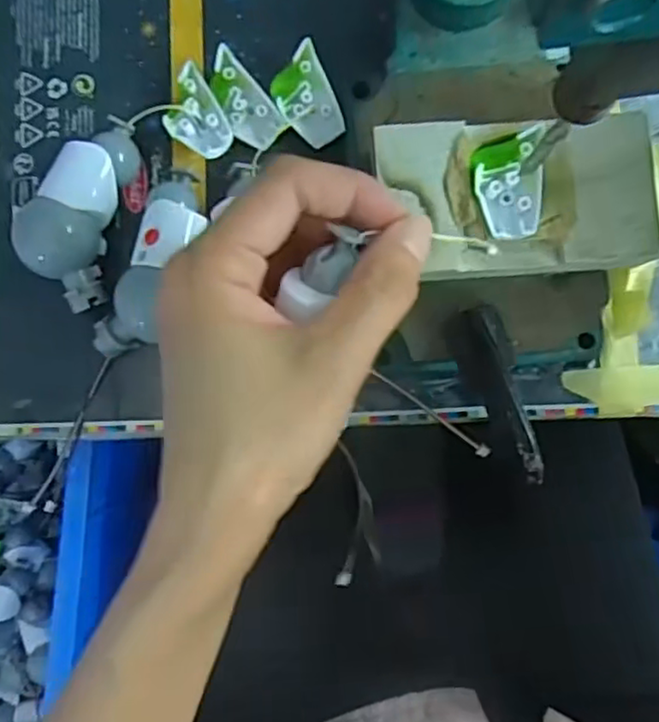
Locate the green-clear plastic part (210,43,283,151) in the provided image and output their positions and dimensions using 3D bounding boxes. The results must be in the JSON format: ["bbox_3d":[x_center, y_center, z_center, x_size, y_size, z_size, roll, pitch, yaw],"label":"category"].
[{"bbox_3d":[-0.041,-0.123,0.309,0.021,0.004,0.045,-31,105,-1],"label":"green-clear plastic part"}]

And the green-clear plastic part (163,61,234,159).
[{"bbox_3d":[-0.062,-0.113,0.305,0.026,0.005,0.045,-34,79,0],"label":"green-clear plastic part"}]

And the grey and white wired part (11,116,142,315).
[{"bbox_3d":[-0.117,-0.070,0.308,0.041,0.030,0.086,10,85,2],"label":"grey and white wired part"}]

